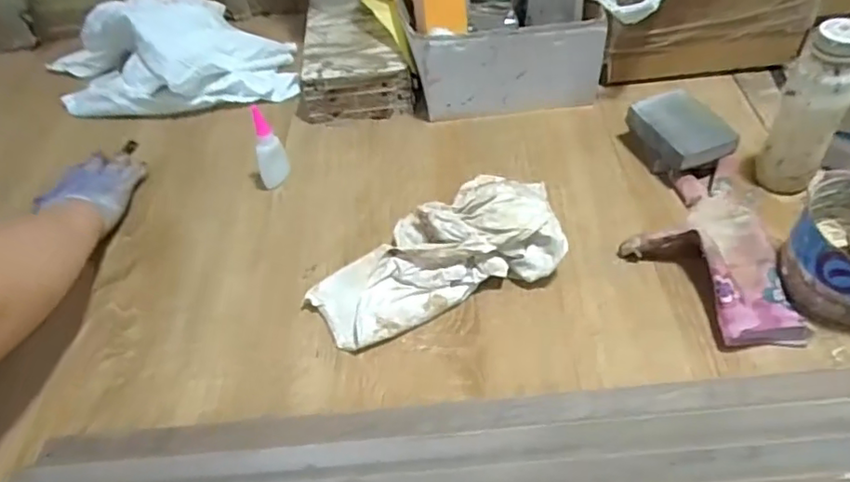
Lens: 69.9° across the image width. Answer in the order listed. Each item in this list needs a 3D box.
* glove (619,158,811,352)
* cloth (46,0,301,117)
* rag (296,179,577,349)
[{"bbox_3d":[0.257,0.002,0.567,0.131,0.039,0.215,-1,46,6],"label":"glove"},{"bbox_3d":[-0.355,-0.266,0.839,0.300,0.111,0.240,-21,47,-13],"label":"cloth"},{"bbox_3d":[0.029,0.007,0.571,0.270,0.058,0.134,-28,49,-19],"label":"rag"}]

